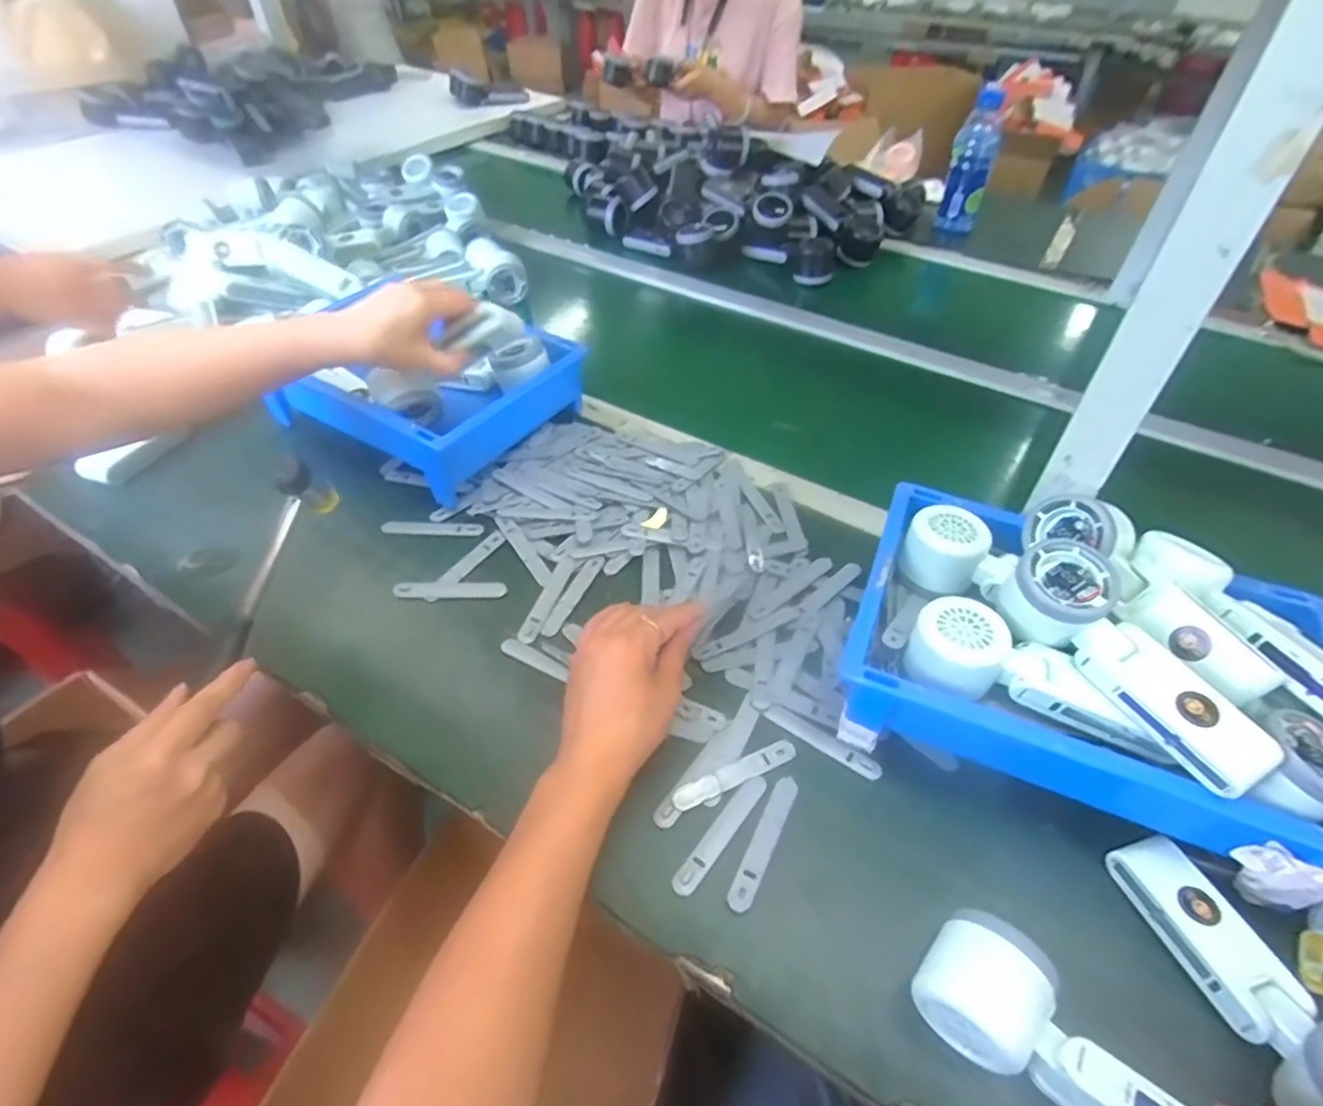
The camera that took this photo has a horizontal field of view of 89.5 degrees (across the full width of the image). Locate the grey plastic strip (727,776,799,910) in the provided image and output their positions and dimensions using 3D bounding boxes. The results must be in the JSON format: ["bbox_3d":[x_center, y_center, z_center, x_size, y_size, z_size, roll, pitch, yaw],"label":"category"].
[{"bbox_3d":[0.068,0.186,0.435,0.014,0.004,0.094,23,50,17],"label":"grey plastic strip"}]

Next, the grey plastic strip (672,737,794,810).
[{"bbox_3d":[0.052,0.152,0.461,0.094,0.004,0.016,-19,51,-19],"label":"grey plastic strip"}]

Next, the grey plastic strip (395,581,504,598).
[{"bbox_3d":[-0.181,0.032,0.573,0.094,0.004,0.016,1,48,-3],"label":"grey plastic strip"}]

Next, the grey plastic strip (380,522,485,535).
[{"bbox_3d":[-0.214,-0.023,0.625,0.095,0.005,0.014,3,48,-1],"label":"grey plastic strip"}]

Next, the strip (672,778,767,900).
[{"bbox_3d":[0.040,0.182,0.436,0.014,0.004,0.093,32,53,23],"label":"strip"}]

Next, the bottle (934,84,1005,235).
[{"bbox_3d":[0.540,-0.675,1.159,0.075,0.205,0.067,19,48,15],"label":"bottle"}]

